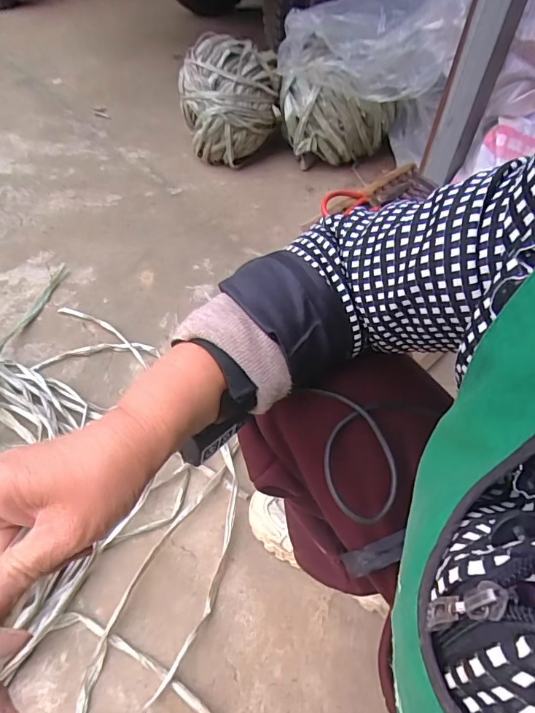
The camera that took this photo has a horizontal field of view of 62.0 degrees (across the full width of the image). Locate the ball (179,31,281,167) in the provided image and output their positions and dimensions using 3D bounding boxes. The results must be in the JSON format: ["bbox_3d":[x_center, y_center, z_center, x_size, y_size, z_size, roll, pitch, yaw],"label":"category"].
[{"bbox_3d":[-0.124,-0.804,1.425,0.254,0.312,0.301,-16,52,-16],"label":"ball"}]

